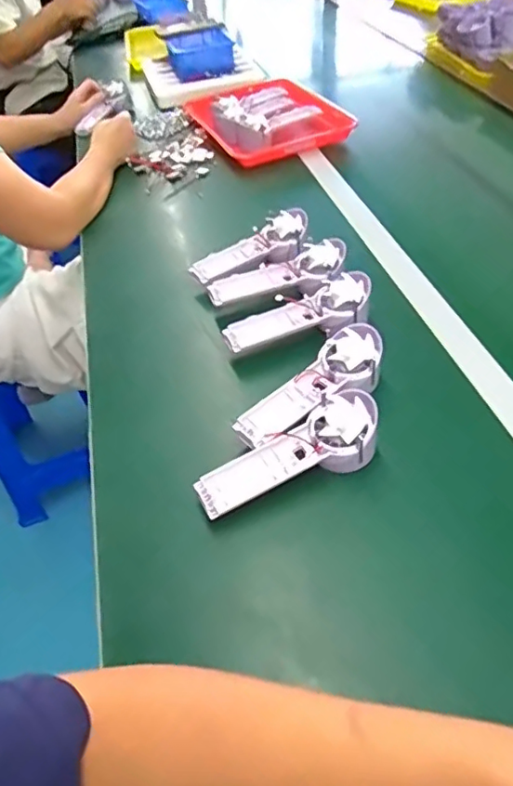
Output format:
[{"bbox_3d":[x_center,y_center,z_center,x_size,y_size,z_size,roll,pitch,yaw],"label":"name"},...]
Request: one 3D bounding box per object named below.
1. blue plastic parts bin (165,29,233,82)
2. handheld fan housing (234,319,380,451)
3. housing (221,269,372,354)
[{"bbox_3d":[-0.123,-0.753,1.228,0.142,0.075,0.146,-11,46,-3],"label":"blue plastic parts bin"},{"bbox_3d":[0.055,-0.006,0.554,0.180,0.041,0.065,-33,51,-23],"label":"handheld fan housing"},{"bbox_3d":[0.048,-0.092,0.638,0.175,0.040,0.078,-15,46,-7],"label":"housing"}]

